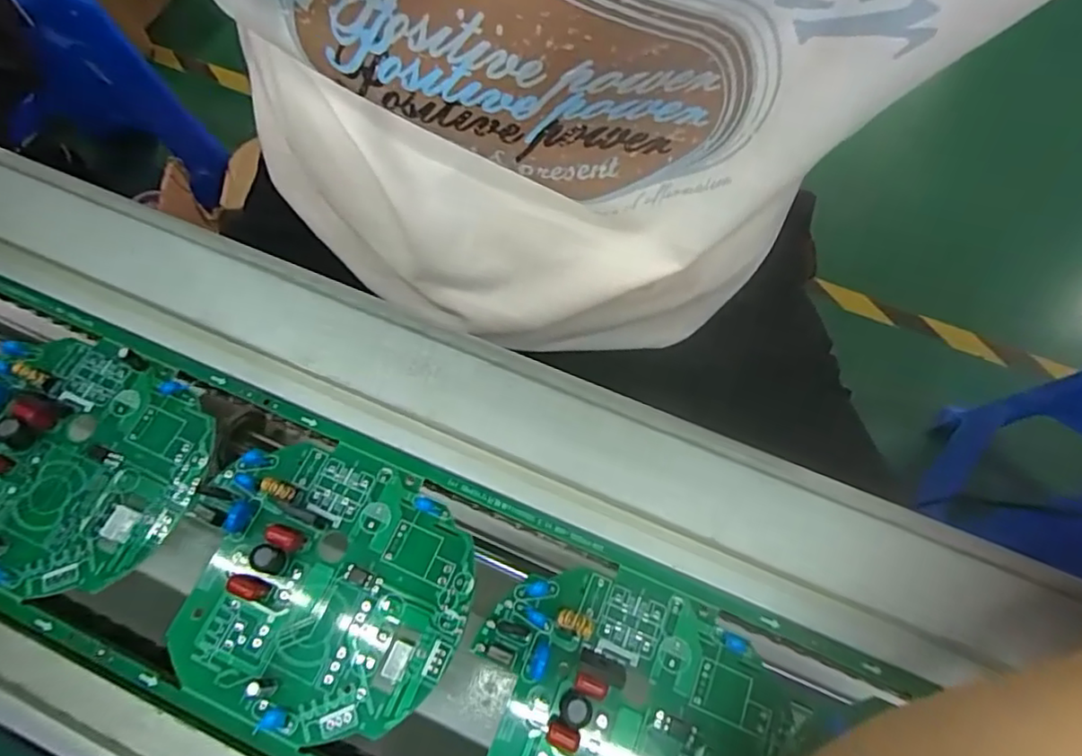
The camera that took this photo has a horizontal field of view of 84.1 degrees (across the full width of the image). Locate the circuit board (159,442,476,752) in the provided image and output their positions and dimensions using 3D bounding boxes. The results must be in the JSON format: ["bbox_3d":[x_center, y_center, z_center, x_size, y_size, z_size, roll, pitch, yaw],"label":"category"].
[{"bbox_3d":[-0.071,0.065,0.190,0.093,0.011,0.084,19,72,7],"label":"circuit board"}]

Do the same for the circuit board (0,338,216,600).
[{"bbox_3d":[-0.160,0.029,0.202,0.084,0.013,0.080,17,71,6],"label":"circuit board"}]

